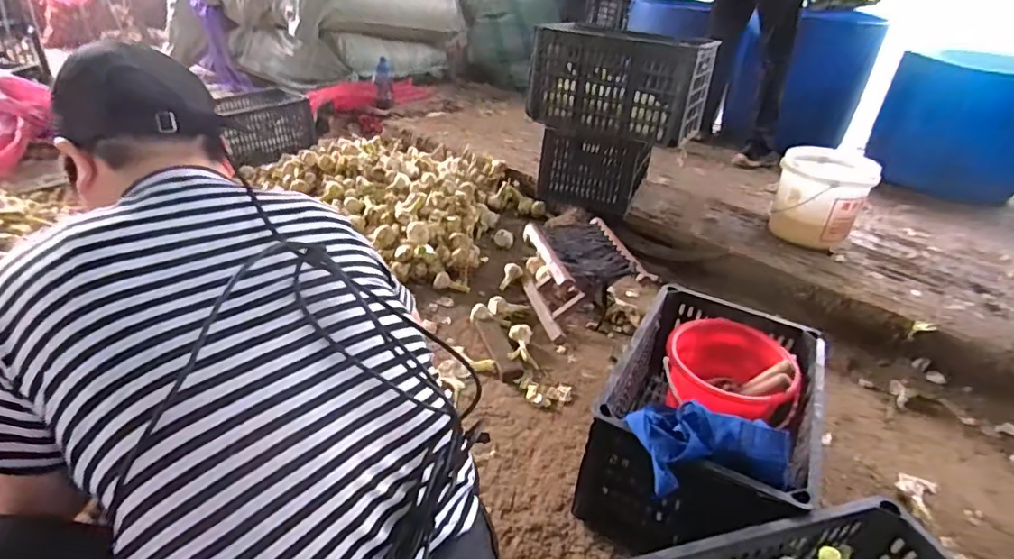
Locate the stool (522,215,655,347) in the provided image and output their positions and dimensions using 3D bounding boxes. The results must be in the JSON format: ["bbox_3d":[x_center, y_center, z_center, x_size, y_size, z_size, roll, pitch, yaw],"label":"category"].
[{"bbox_3d":[0.173,-0.028,1.402,0.214,0.183,0.317,-7,32,-17],"label":"stool"}]

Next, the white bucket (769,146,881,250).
[{"bbox_3d":[0.928,-0.238,1.627,0.234,0.240,0.244,23,36,29],"label":"white bucket"}]

